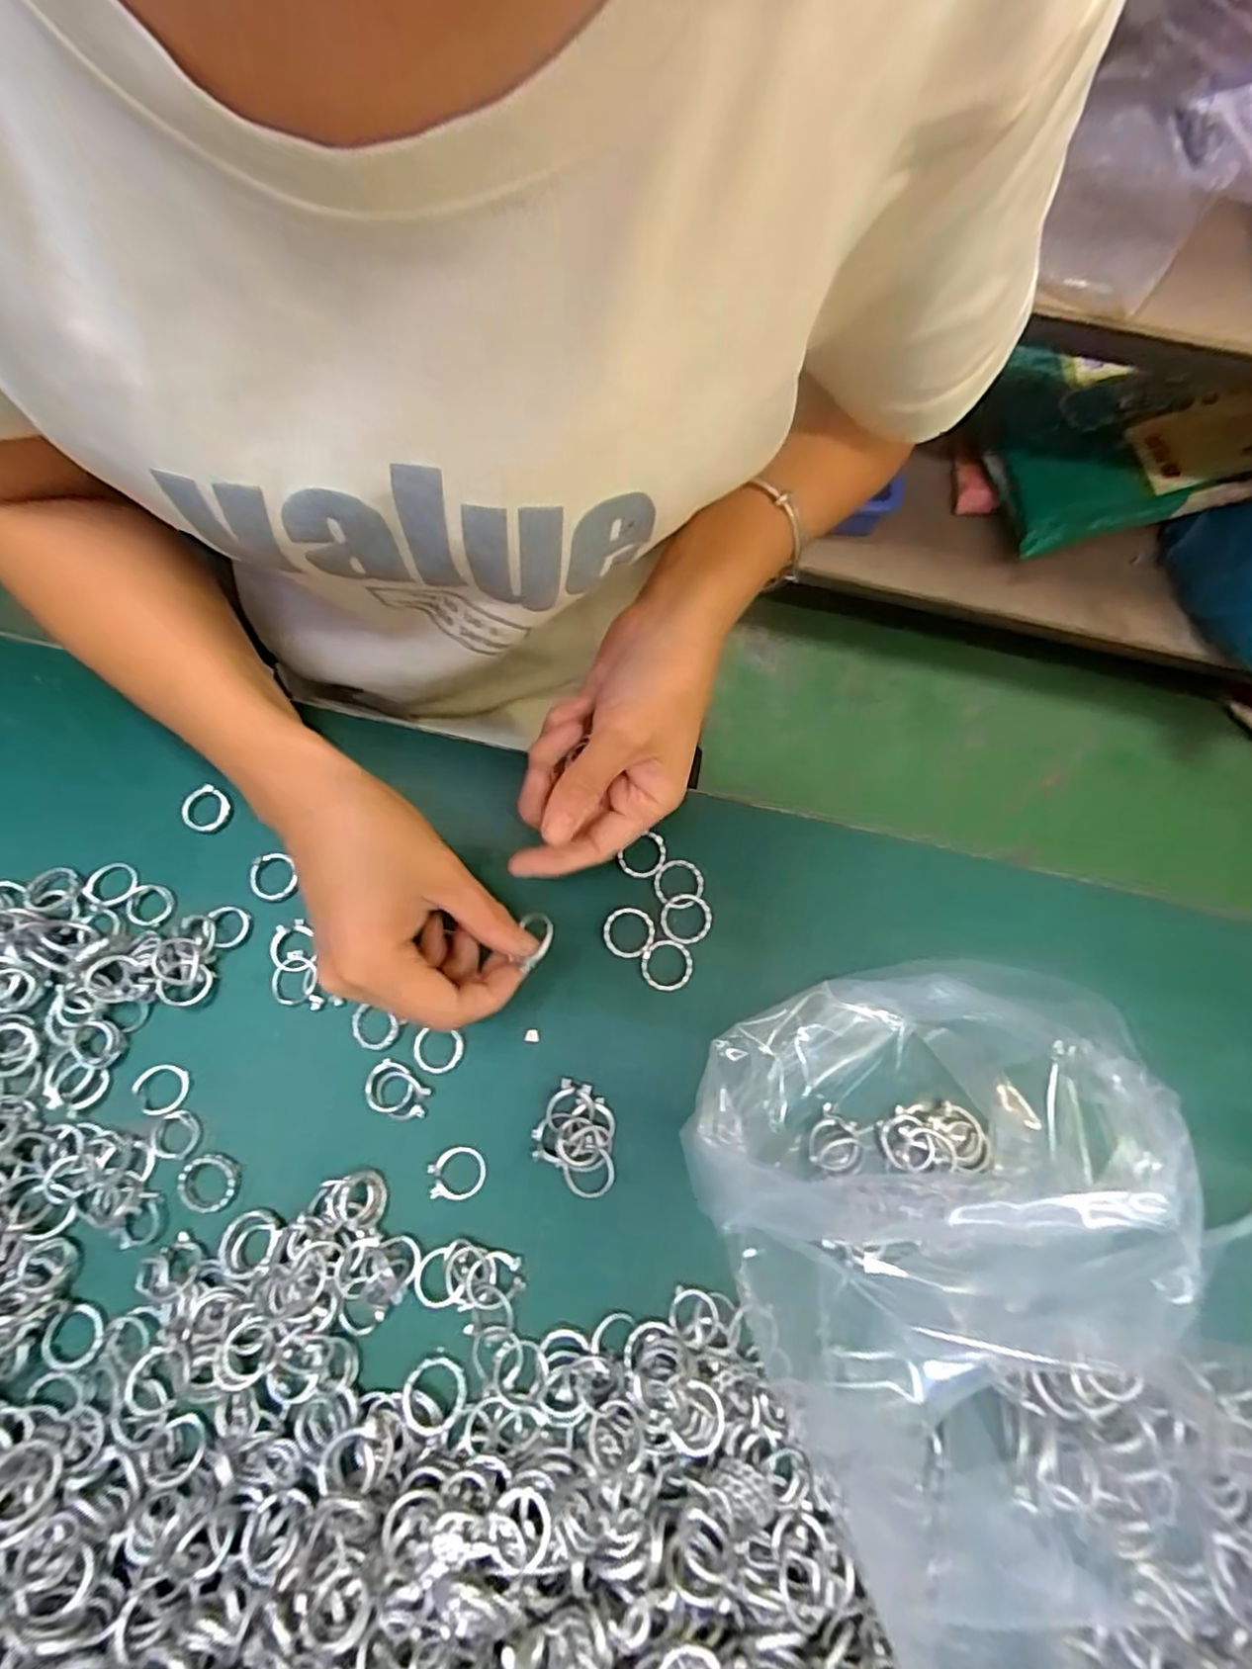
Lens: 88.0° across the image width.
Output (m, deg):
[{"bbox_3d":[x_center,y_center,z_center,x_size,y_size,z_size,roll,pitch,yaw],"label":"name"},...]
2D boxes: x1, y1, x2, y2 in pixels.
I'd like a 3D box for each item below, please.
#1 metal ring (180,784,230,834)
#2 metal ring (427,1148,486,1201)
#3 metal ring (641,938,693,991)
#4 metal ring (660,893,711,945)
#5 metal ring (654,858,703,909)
[{"bbox_3d":[-0.211,-0.012,0.324,0.023,0.005,0.023,0,75,1],"label":"metal ring"},{"bbox_3d":[-0.074,0.149,0.284,0.024,0.004,0.021,-14,75,-3],"label":"metal ring"},{"bbox_3d":[0.019,0.061,0.306,0.024,0.004,0.023,1,78,-5],"label":"metal ring"},{"bbox_3d":[0.029,0.040,0.310,0.024,0.007,0.024,1,73,-2],"label":"metal ring"},{"bbox_3d":[0.026,0.024,0.314,0.024,0.004,0.025,0,70,0],"label":"metal ring"}]

